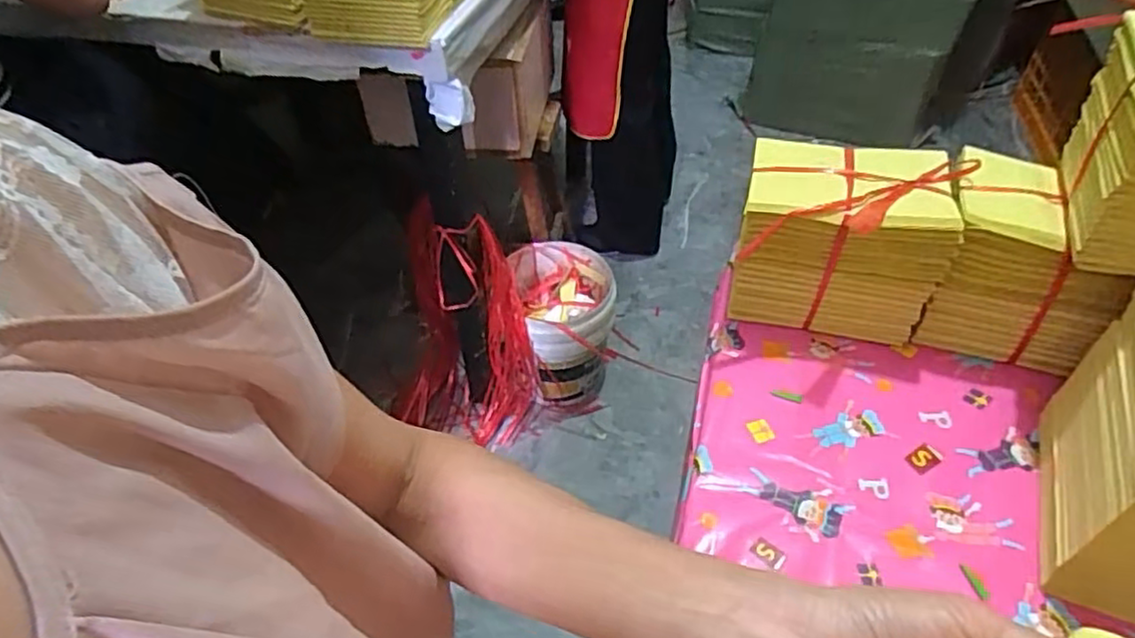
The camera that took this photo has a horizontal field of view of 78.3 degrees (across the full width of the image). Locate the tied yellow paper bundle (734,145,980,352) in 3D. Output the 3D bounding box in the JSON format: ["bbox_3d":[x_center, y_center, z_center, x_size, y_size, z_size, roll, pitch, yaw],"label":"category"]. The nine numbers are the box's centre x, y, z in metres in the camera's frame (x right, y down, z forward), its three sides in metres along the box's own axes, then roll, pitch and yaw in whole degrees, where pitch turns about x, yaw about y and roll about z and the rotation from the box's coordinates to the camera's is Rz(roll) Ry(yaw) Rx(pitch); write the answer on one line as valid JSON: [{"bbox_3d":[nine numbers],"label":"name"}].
[{"bbox_3d":[0.245,-0.073,0.630,0.172,0.130,0.128,9,47,11],"label":"tied yellow paper bundle"}]

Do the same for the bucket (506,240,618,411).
[{"bbox_3d":[-0.013,0.022,1.529,0.227,0.266,0.245,1,46,3],"label":"bucket"}]

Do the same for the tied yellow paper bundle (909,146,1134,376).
[{"bbox_3d":[0.388,-0.043,0.604,0.130,0.131,0.099,14,48,15],"label":"tied yellow paper bundle"}]

